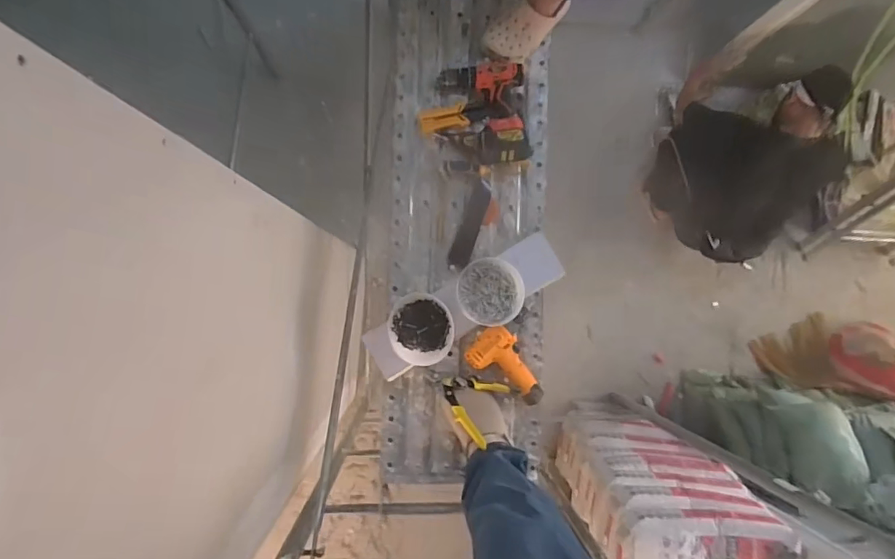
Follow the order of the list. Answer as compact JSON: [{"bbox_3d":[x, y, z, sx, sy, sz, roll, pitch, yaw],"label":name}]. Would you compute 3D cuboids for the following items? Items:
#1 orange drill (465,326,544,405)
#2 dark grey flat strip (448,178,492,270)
[{"bbox_3d":[0.146,0.195,1.185,0.200,0.055,0.115,37,87,-1],"label":"orange drill"},{"bbox_3d":[0.057,-0.128,1.206,0.050,0.011,0.215,20,88,-1],"label":"dark grey flat strip"}]

